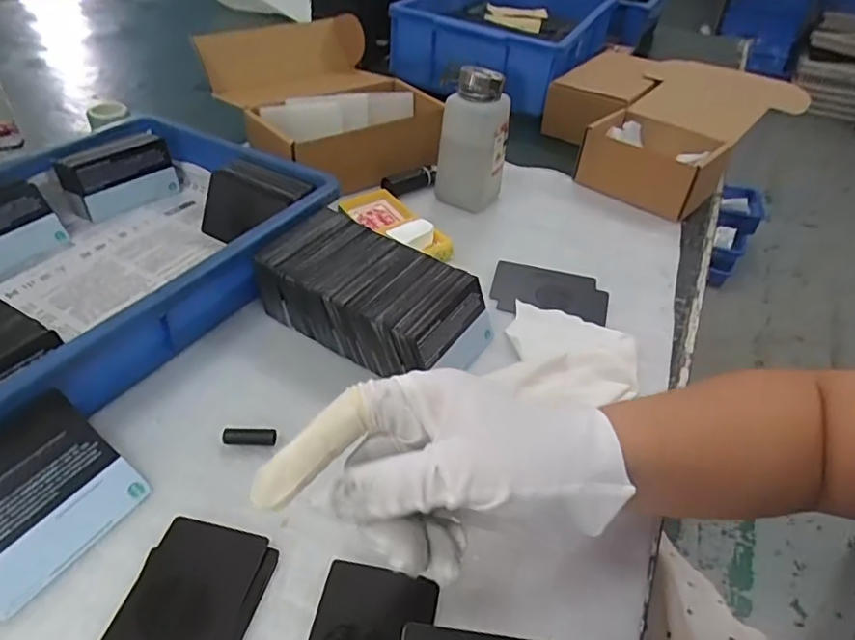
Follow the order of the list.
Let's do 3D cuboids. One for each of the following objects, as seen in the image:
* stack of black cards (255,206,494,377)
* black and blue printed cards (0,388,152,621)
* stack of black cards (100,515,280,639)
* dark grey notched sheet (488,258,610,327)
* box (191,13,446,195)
[{"bbox_3d":[-0.037,-0.017,0.428,0.156,0.052,0.089,23,44,20],"label":"stack of black cards"},{"bbox_3d":[-0.201,0.091,0.295,0.079,0.004,0.089,47,47,-5],"label":"black and blue printed cards"},{"bbox_3d":[-0.115,0.142,0.271,0.060,0.011,0.102,10,41,5],"label":"stack of black cards"},{"bbox_3d":[0.102,-0.023,0.489,0.094,0.005,0.071,14,41,10],"label":"dark grey notched sheet"},{"bbox_3d":[-0.108,-0.231,0.622,0.182,0.099,0.194,-21,47,-27],"label":"box"}]

